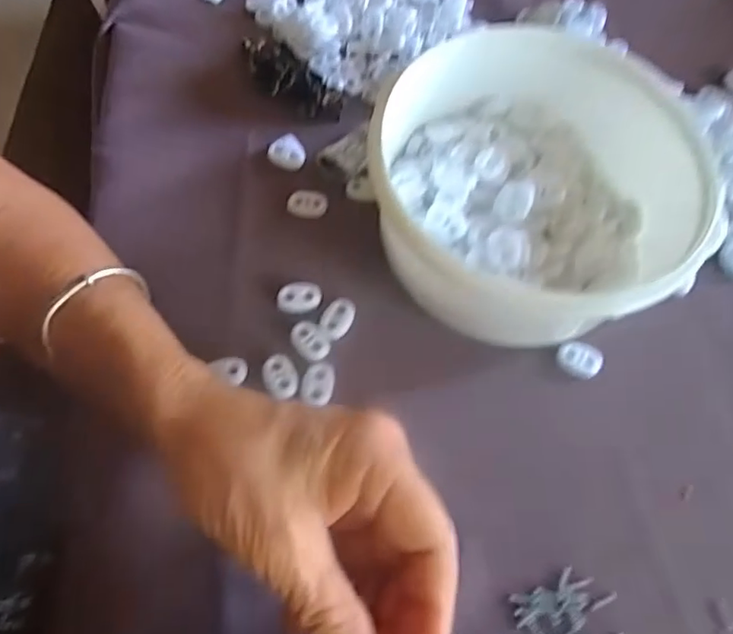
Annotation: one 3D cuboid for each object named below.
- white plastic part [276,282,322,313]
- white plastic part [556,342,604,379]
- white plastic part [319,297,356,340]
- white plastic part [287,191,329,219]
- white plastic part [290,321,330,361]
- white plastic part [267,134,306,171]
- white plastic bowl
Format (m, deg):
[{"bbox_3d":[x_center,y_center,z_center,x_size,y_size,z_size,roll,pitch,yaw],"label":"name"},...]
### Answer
[{"bbox_3d":[-0.036,-0.011,0.301,0.023,0.004,0.015,-3,67,-5],"label":"white plastic part"},{"bbox_3d":[0.112,0.023,0.295,0.024,0.004,0.018,13,66,3],"label":"white plastic part"},{"bbox_3d":[-0.015,0.000,0.300,0.015,0.004,0.023,27,68,9],"label":"white plastic part"},{"bbox_3d":[-0.034,-0.066,0.326,0.023,0.004,0.016,1,66,-3],"label":"white plastic part"},{"bbox_3d":[-0.029,0.012,0.292,0.022,0.004,0.016,43,71,14],"label":"white plastic part"},{"bbox_3d":[-0.047,-0.099,0.339,0.021,0.004,0.022,1,66,-3],"label":"white plastic part"},{"bbox_3d":[0.090,-0.065,0.294,0.152,0.073,0.157,1,66,-3],"label":"white plastic bowl"}]

